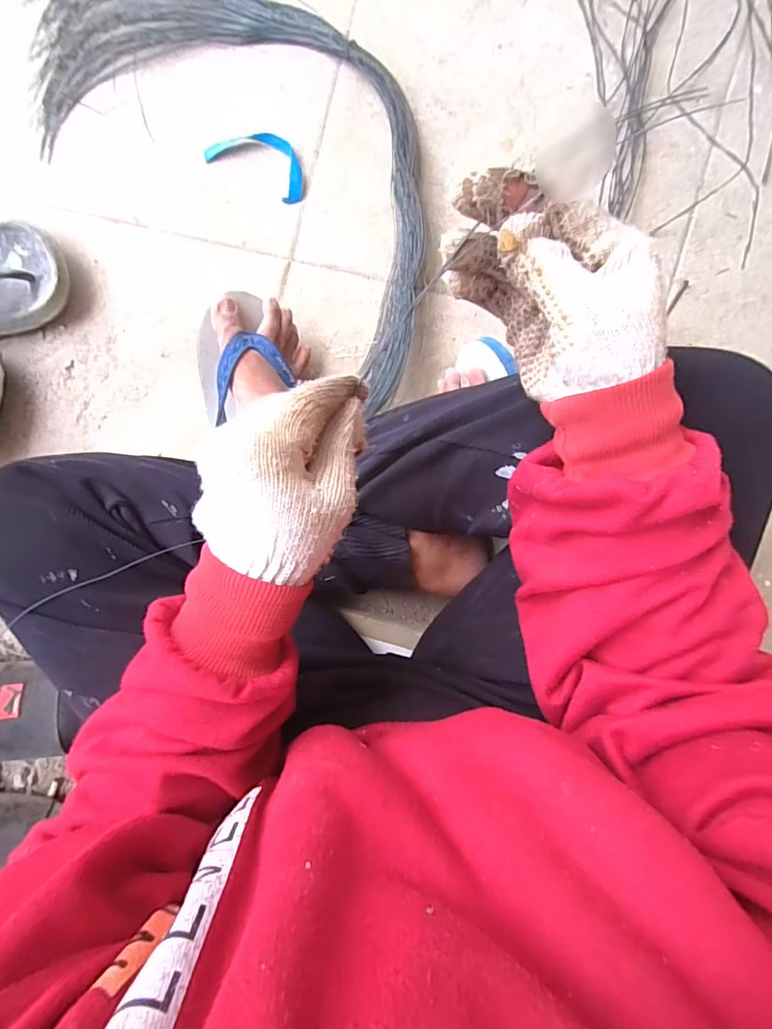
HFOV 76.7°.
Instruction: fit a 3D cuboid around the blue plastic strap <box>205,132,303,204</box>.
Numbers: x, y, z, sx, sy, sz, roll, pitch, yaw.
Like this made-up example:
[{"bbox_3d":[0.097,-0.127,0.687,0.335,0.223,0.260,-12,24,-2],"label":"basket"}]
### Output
[{"bbox_3d":[-0.138,-0.392,0.536,0.119,0.012,0.054,31,94,5],"label":"blue plastic strap"}]

